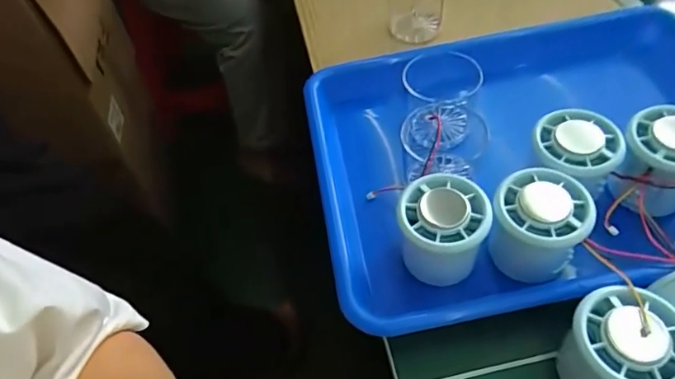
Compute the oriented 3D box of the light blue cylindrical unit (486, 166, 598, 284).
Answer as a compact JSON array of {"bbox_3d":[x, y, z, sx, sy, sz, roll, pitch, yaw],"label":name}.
[{"bbox_3d":[0.125,0.023,0.314,0.052,0.047,0.055,-3,53,4],"label":"light blue cylindrical unit"}]

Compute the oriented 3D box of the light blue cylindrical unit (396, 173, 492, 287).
[{"bbox_3d":[0.067,0.030,0.325,0.053,0.063,0.049,-3,53,4],"label":"light blue cylindrical unit"}]

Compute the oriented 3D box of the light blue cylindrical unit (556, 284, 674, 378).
[{"bbox_3d":[0.153,0.092,0.275,0.054,0.059,0.053,-3,53,4],"label":"light blue cylindrical unit"}]

